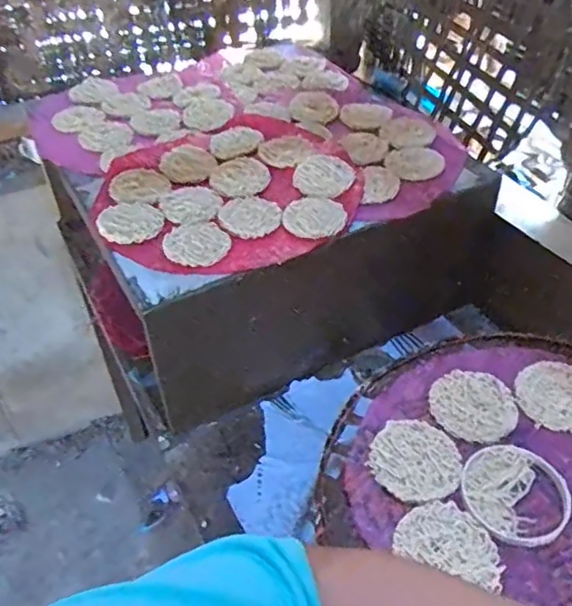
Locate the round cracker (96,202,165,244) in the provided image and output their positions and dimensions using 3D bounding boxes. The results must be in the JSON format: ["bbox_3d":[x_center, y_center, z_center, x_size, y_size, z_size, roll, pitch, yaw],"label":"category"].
[{"bbox_3d":[-0.194,-0.101,0.755,0.073,0.014,0.072,-1,43,1],"label":"round cracker"}]

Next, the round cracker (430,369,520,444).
[{"bbox_3d":[0.183,0.098,0.582,0.078,0.006,0.079,-1,43,1],"label":"round cracker"}]

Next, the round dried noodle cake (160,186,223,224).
[{"bbox_3d":[-0.127,-0.134,0.793,0.079,0.005,0.085,-1,43,1],"label":"round dried noodle cake"}]

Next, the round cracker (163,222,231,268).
[{"bbox_3d":[-0.107,-0.072,0.726,0.078,0.010,0.074,-1,43,1],"label":"round cracker"}]

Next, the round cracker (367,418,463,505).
[{"bbox_3d":[0.117,0.141,0.540,0.078,0.007,0.081,-1,43,1],"label":"round cracker"}]

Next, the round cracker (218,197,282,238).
[{"bbox_3d":[-0.045,-0.110,0.767,0.077,0.008,0.074,-1,43,1],"label":"round cracker"}]

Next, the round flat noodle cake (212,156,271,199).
[{"bbox_3d":[-0.064,-0.175,0.832,0.077,0.010,0.085,33,53,31],"label":"round flat noodle cake"}]

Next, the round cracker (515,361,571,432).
[{"bbox_3d":[0.269,0.090,0.587,0.081,0.012,0.073,3,43,4],"label":"round cracker"}]

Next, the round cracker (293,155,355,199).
[{"bbox_3d":[0.053,-0.175,0.823,0.081,0.011,0.087,-1,43,1],"label":"round cracker"}]

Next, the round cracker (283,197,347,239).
[{"bbox_3d":[0.033,-0.111,0.767,0.078,0.010,0.077,-1,43,1],"label":"round cracker"}]

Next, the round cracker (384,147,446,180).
[{"bbox_3d":[0.182,-0.196,0.848,0.081,0.011,0.063,1,61,9],"label":"round cracker"}]

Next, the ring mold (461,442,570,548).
[{"bbox_3d":[0.195,0.160,0.516,0.084,0.011,0.095,-7,44,-6],"label":"ring mold"}]

